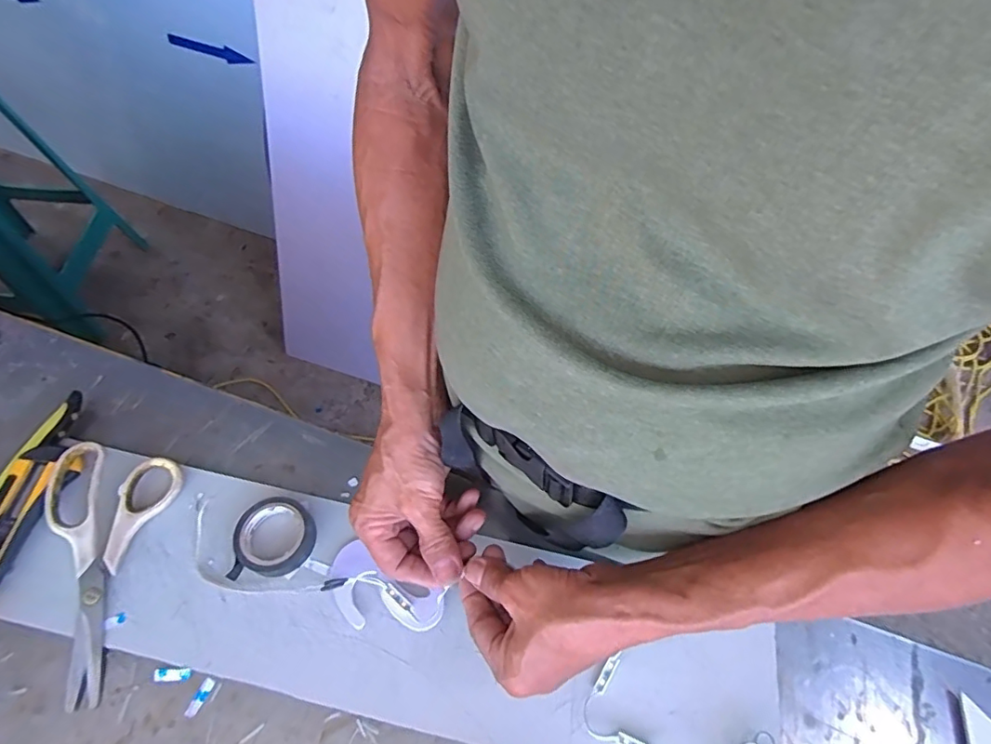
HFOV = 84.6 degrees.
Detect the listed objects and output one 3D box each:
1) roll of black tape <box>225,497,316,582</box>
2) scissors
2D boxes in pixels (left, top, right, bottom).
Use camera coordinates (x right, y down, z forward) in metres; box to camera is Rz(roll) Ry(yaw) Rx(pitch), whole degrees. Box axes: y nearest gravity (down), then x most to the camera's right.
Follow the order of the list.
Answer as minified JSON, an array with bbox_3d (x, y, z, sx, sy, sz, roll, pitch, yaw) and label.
[{"bbox_3d":[-0.177,0.129,0.429,0.062,0.018,0.060,1,60,-3],"label":"roll of black tape"},{"bbox_3d":[-0.311,0.144,0.409,0.086,0.029,0.174,7,60,1],"label":"scissors"}]

